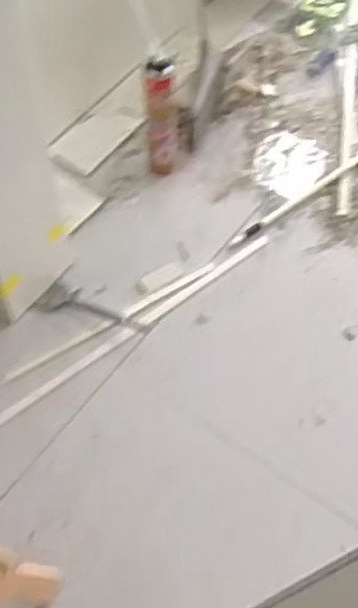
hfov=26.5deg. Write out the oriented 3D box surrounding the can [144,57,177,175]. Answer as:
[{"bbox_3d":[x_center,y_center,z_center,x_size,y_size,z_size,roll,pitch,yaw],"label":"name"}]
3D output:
[{"bbox_3d":[-0.034,-0.355,1.483,0.055,0.301,0.061,-3,58,0],"label":"can"}]

